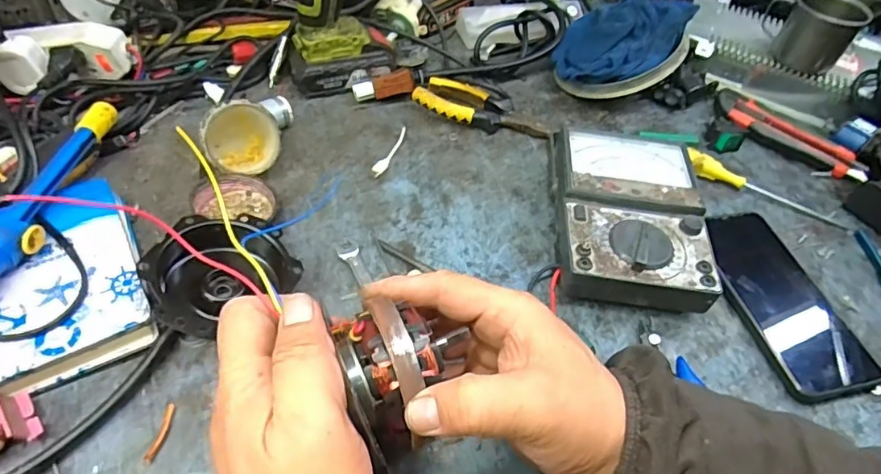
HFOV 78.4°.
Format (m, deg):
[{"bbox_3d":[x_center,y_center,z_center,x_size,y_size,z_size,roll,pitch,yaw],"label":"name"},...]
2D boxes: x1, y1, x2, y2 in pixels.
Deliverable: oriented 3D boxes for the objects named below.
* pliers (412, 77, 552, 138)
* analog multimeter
[{"bbox_3d":[0.042,-0.126,0.538,0.134,0.024,0.046,15,50,7],"label":"pliers"},{"bbox_3d":[0.150,-0.020,0.443,0.110,0.049,0.169,8,50,0],"label":"analog multimeter"}]

